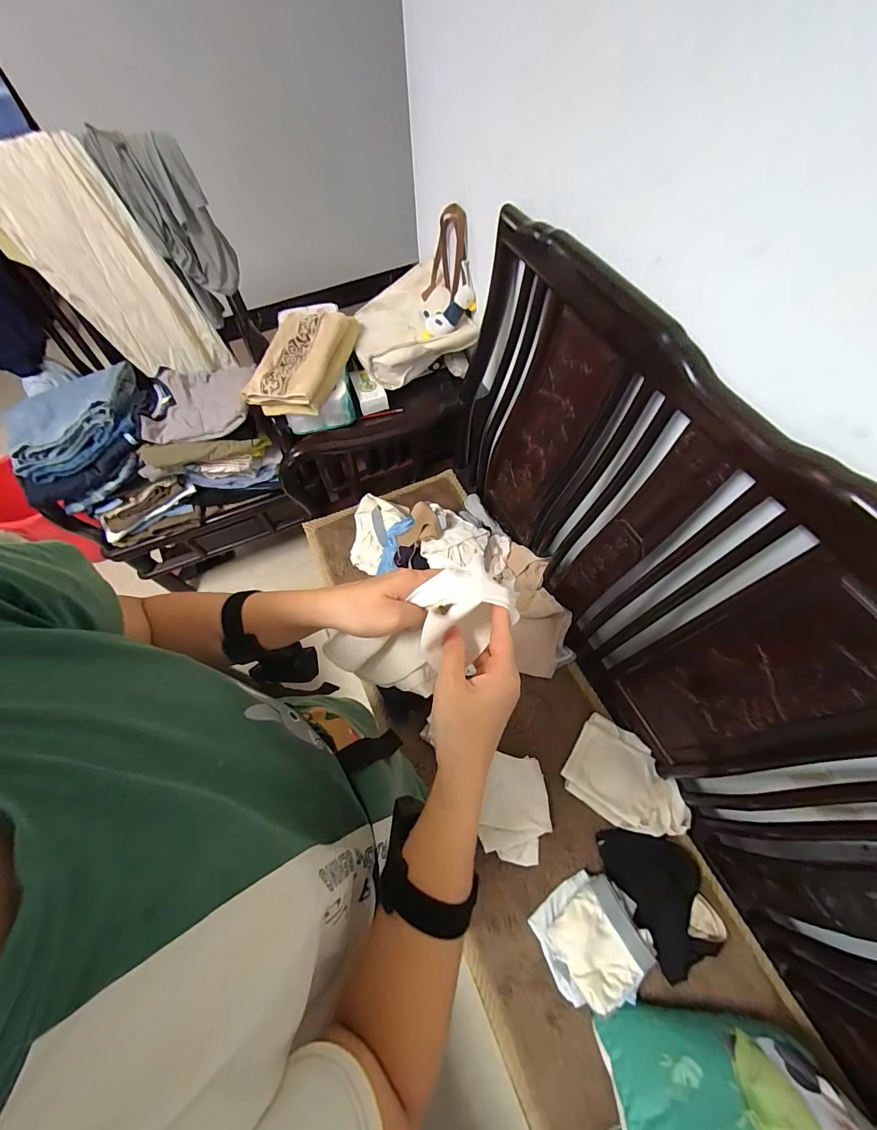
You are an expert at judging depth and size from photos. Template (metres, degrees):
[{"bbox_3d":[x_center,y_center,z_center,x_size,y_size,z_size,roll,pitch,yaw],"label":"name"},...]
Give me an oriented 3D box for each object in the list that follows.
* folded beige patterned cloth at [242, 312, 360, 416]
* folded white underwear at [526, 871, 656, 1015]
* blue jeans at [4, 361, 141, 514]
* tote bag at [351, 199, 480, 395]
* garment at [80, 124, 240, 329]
[{"bbox_3d":[-0.355,-0.560,1.057,0.234,0.084,0.370,7,63,6],"label":"folded beige patterned cloth"},{"bbox_3d":[0.282,0.686,0.720,0.178,0.057,0.175,-27,65,-11],"label":"folded white underwear"},{"bbox_3d":[-0.931,-0.365,1.034,0.305,0.174,0.308,-24,64,-10],"label":"blue jeans"},{"bbox_3d":[-0.087,-0.738,1.095,0.320,0.295,0.365,-12,63,-4],"label":"tote bag"},{"bbox_3d":[-0.730,-0.938,1.142,0.211,0.415,0.116,-35,67,-15],"label":"garment"}]

